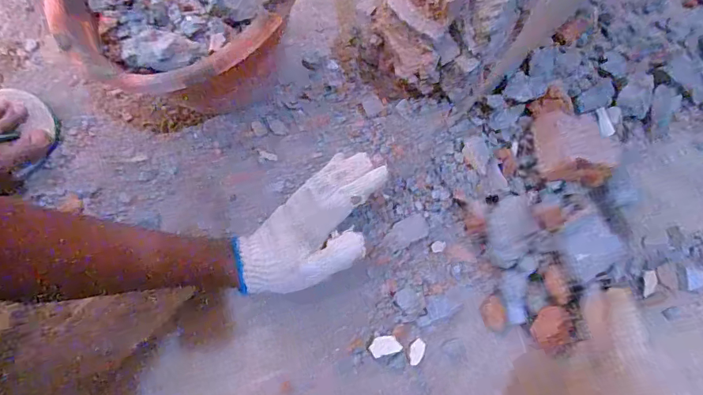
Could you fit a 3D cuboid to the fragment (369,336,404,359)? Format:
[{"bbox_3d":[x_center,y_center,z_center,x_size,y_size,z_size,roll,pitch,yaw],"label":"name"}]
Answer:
[{"bbox_3d":[0.036,0.160,0.490,0.032,0.014,0.019,-17,78,-2],"label":"fragment"}]

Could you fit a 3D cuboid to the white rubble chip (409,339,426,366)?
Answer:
[{"bbox_3d":[0.071,0.168,0.492,0.015,0.004,0.028,19,79,5],"label":"white rubble chip"}]

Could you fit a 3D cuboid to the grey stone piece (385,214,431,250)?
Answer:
[{"bbox_3d":[0.063,0.040,0.519,0.052,0.004,0.029,-24,78,-4],"label":"grey stone piece"}]

